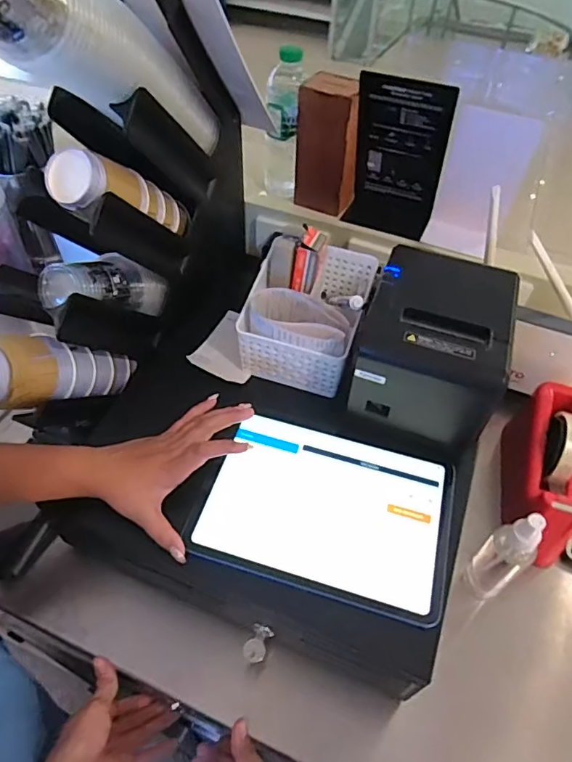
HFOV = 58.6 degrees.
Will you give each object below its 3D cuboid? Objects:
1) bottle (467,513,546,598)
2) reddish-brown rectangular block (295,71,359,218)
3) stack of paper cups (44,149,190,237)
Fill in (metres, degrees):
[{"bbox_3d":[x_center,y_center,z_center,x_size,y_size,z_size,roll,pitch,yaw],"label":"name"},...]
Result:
[{"bbox_3d":[0.224,0.183,0.527,0.034,0.157,0.039,-35,59,-24],"label":"bottle"},{"bbox_3d":[0.060,-0.337,0.736,0.080,0.173,0.061,18,54,14],"label":"reddish-brown rectangular block"},{"bbox_3d":[-0.177,-0.212,0.604,0.063,0.062,0.201,32,15,23],"label":"stack of paper cups"}]

